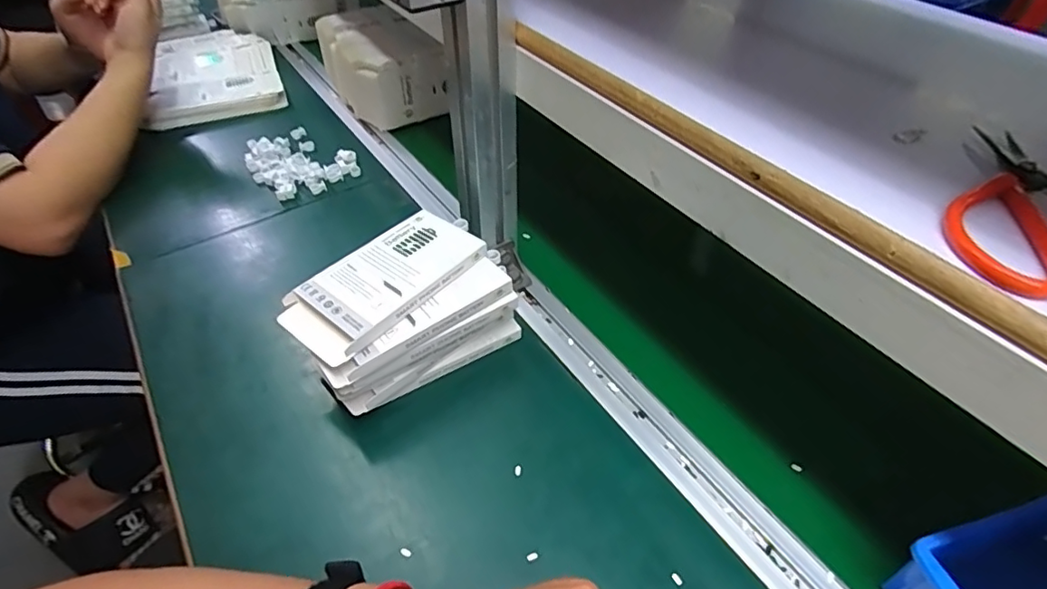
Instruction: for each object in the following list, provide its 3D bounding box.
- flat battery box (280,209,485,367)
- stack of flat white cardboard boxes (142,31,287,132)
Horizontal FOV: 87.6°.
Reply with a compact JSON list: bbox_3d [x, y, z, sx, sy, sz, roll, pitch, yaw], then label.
[{"bbox_3d":[-0.109,-0.012,0.427,0.079,0.020,0.151,32,52,27],"label":"flat battery box"},{"bbox_3d":[-0.466,-0.336,0.819,0.173,0.024,0.247,-18,49,-18],"label":"stack of flat white cardboard boxes"}]

